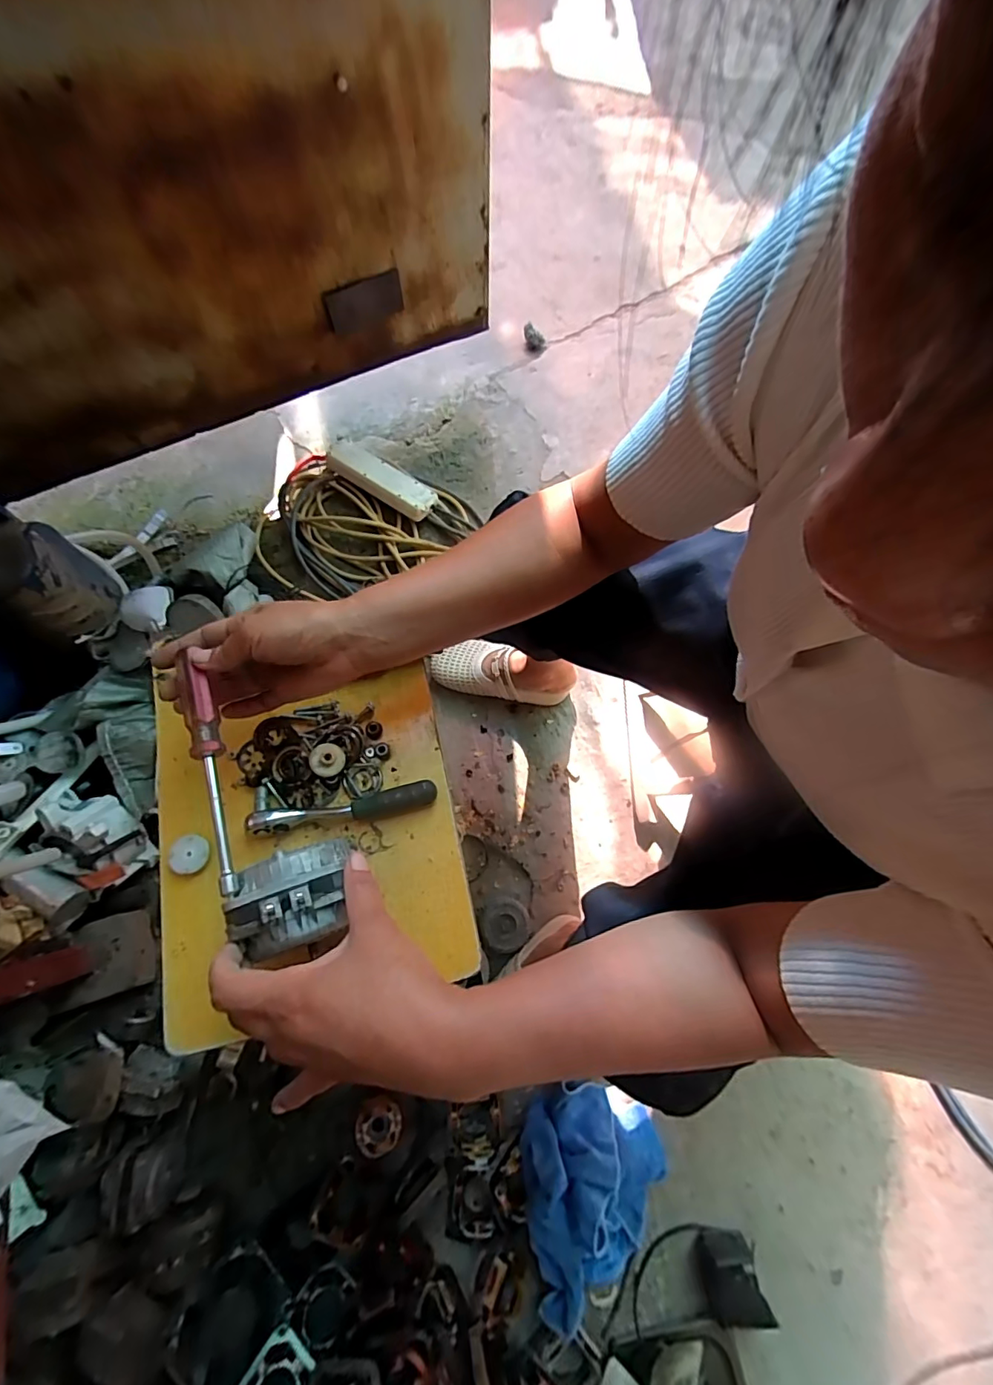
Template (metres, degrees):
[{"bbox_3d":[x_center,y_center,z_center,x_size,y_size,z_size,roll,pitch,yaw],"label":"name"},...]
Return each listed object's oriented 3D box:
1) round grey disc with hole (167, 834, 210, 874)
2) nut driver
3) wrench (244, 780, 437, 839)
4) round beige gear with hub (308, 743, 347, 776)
[{"bbox_3d":[-0.243,0.128,0.392,0.027,0.006,0.028,1,73,-2],"label":"round grey disc with hole"},{"bbox_3d":[-0.202,0.057,0.348,0.028,0.020,0.167,-16,76,-7],"label":"nut driver"},{"bbox_3d":[-0.126,0.098,0.412,0.151,0.024,0.023,-11,74,-5],"label":"wrench"},{"bbox_3d":[-0.141,0.056,0.413,0.028,0.007,0.027,1,73,-2],"label":"round beige gear with hub"}]

